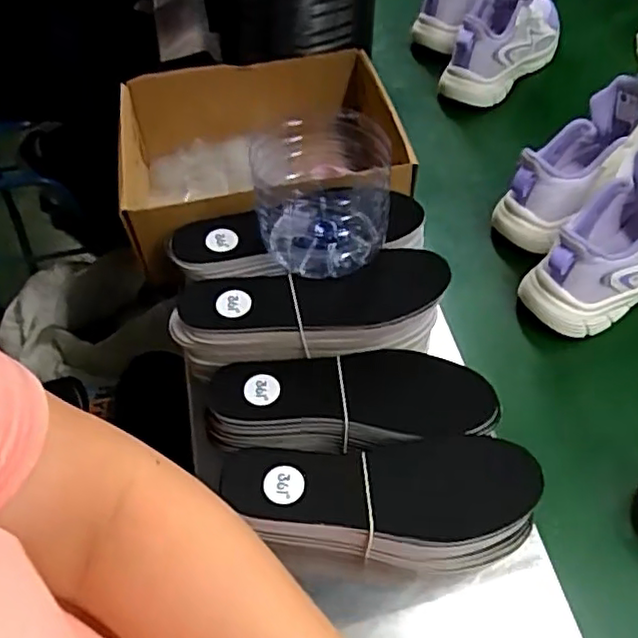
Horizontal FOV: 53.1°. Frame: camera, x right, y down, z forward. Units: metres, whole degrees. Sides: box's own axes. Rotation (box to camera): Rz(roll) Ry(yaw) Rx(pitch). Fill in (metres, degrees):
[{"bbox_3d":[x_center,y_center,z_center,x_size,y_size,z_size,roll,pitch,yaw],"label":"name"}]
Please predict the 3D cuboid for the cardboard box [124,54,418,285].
[{"bbox_3d":[-0.059,-0.158,0.655,0.269,0.097,0.234,-12,51,-6],"label":"cardboard box"}]

